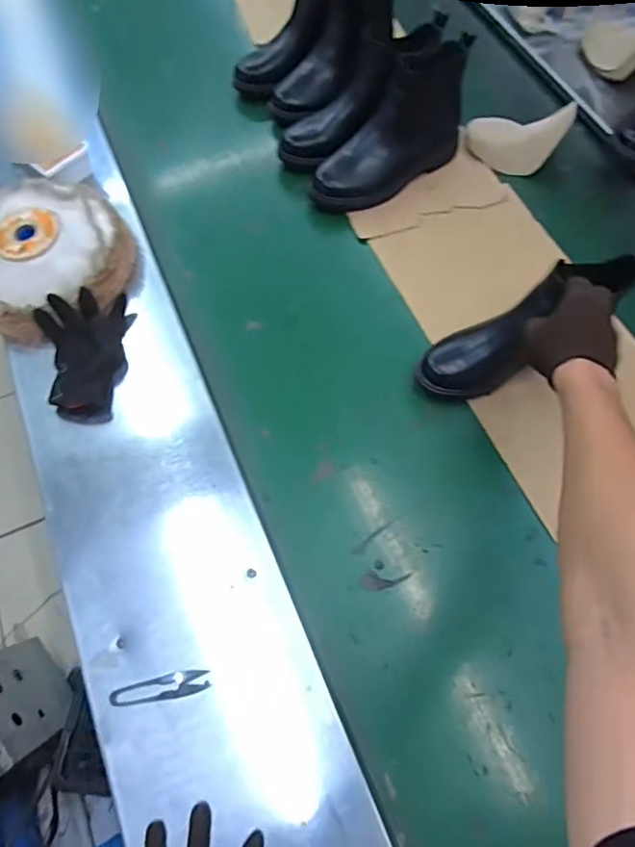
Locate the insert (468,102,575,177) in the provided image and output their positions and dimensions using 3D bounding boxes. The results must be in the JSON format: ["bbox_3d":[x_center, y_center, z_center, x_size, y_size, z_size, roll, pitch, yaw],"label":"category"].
[{"bbox_3d":[0.307,-0.443,0.847,0.143,0.071,0.079,15,67,8],"label":"insert"}]

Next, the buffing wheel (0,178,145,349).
[{"bbox_3d":[-0.381,-0.241,0.769,0.226,0.068,0.234,-1,65,1],"label":"buffing wheel"}]

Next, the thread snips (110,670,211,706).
[{"bbox_3d":[-0.164,0.278,0.573,0.099,0.009,0.024,-13,66,-4],"label":"thread snips"}]

